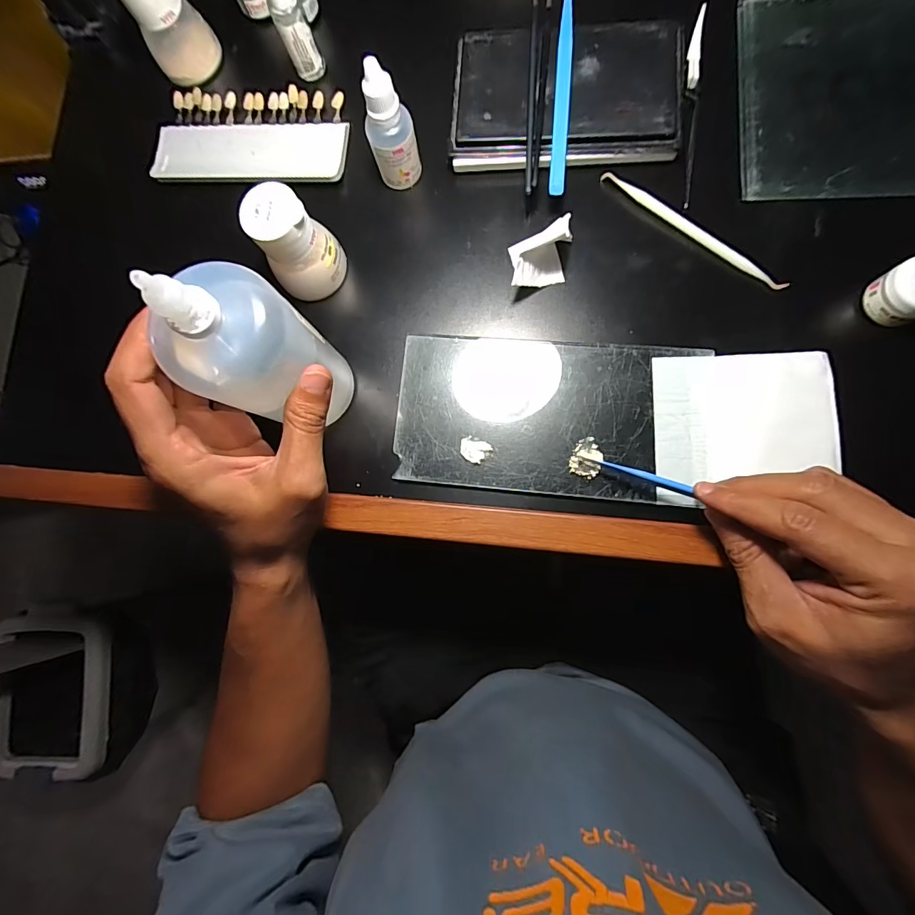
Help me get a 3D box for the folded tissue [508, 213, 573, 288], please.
[{"bbox_3d":[0.056,-0.135,0.278,0.048,0.030,0.036,-17,83,5],"label":"folded tissue"}]

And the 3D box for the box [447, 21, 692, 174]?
[{"bbox_3d":[0.074,-0.245,0.290,0.151,0.022,0.096,6,86,8],"label":"box"}]

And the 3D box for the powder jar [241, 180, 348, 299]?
[{"bbox_3d":[-0.106,-0.138,0.277,0.047,0.062,0.042,-39,82,3],"label":"powder jar"}]

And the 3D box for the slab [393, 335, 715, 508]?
[{"bbox_3d":[0.059,-0.027,0.277,0.197,0.005,0.100,5,86,7],"label":"slab"}]

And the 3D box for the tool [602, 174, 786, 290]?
[{"bbox_3d":[0.155,-0.152,0.281,0.138,0.005,0.009,39,91,9],"label":"tool"}]

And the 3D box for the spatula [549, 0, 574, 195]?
[{"bbox_3d":[0.070,-0.241,0.280,0.010,0.004,0.137,4,86,7],"label":"spatula"}]

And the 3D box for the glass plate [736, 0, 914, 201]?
[{"bbox_3d":[0.293,-0.247,0.271,0.199,0.011,0.159,2,86,7],"label":"glass plate"}]

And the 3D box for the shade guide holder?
[{"bbox_3d":[-0.158,-0.243,0.320,0.149,0.012,0.078,5,86,8],"label":"shade guide holder"}]

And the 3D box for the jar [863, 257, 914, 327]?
[{"bbox_3d":[0.265,-0.098,0.249,0.030,0.028,0.031,-1,85,7],"label":"jar"}]

